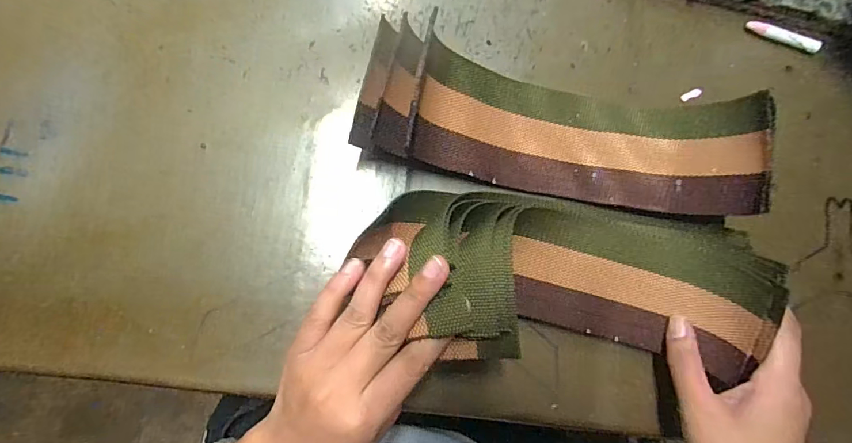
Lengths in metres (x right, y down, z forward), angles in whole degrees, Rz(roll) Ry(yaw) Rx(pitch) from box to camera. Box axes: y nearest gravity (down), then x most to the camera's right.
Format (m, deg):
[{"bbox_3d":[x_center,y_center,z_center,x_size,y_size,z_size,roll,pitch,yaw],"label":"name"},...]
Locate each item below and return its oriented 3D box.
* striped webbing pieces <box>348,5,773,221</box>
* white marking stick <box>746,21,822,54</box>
[{"bbox_3d":[0.095,-0.065,0.304,0.267,0.063,0.096,12,84,-5],"label":"striped webbing pieces"},{"bbox_3d":[0.279,-0.145,0.357,0.058,0.011,0.010,20,84,-5],"label":"white marking stick"}]

